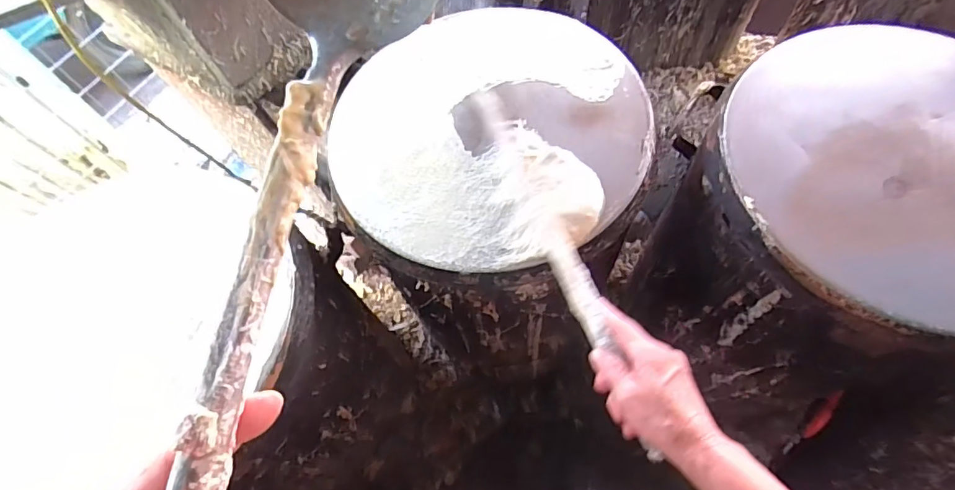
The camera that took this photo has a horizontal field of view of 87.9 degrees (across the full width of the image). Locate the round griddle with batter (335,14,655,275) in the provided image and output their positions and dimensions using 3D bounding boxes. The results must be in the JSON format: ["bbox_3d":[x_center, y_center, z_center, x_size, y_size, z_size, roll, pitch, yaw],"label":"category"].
[{"bbox_3d":[0.011,-0.144,0.584,0.361,0.028,0.356,-1,65,2],"label":"round griddle with batter"}]

